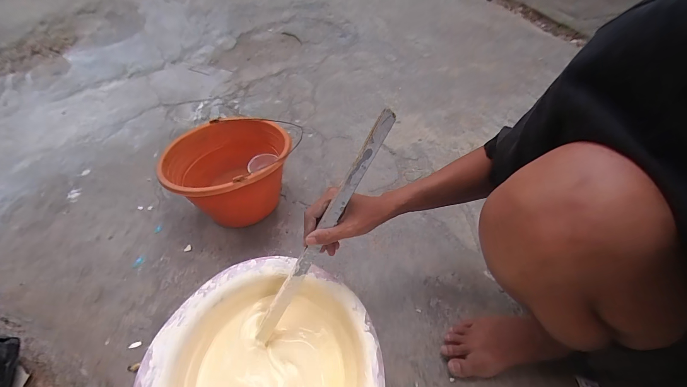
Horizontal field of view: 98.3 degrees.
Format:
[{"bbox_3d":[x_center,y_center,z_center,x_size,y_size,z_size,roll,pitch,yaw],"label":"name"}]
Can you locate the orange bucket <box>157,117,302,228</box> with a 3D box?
[{"bbox_3d":[-0.233,-0.034,0.637,0.226,0.161,0.203,-9,50,-9],"label":"orange bucket"}]

